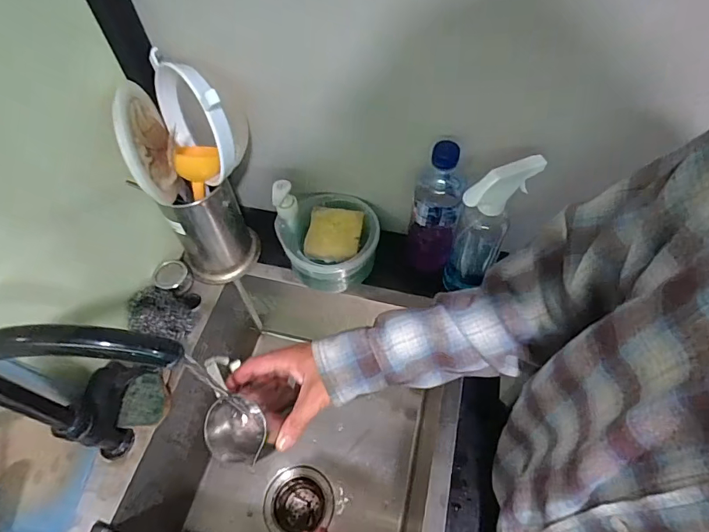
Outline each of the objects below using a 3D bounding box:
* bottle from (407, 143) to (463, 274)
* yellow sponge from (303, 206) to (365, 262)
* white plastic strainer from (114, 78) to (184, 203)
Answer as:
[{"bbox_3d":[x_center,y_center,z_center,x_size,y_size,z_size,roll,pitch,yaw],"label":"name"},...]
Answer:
[{"bbox_3d":[0.113,-0.081,0.596,0.064,0.216,0.072,12,57,10],"label":"bottle"},{"bbox_3d":[-0.029,-0.049,0.640,0.077,0.027,0.080,7,57,7],"label":"yellow sponge"},{"bbox_3d":[-0.241,-0.144,0.512,0.017,0.139,0.118,-11,19,3],"label":"white plastic strainer"}]

